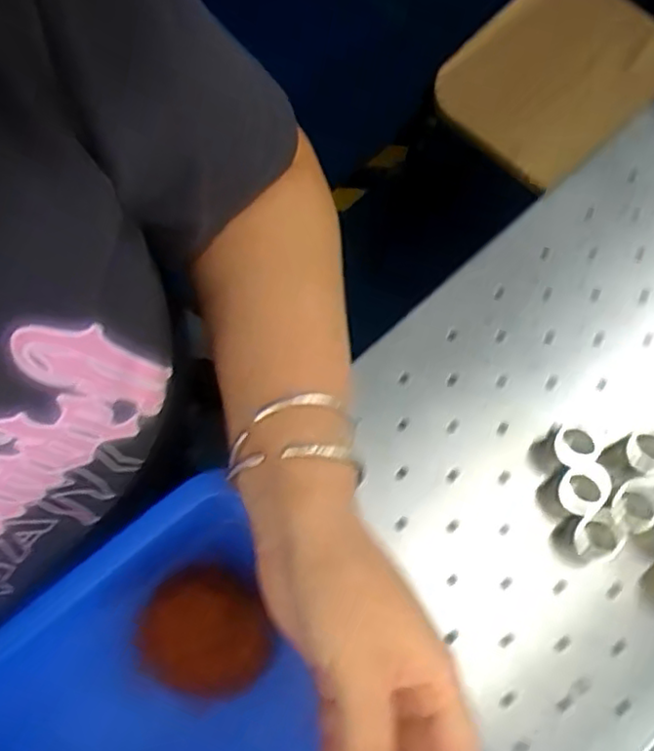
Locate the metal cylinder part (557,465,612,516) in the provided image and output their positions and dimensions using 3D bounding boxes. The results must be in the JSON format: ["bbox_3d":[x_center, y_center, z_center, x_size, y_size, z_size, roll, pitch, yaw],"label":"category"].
[{"bbox_3d":[0.130,0.061,0.339,0.024,0.033,0.023,-14,73,-1],"label":"metal cylinder part"}]

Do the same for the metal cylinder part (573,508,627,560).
[{"bbox_3d":[0.134,0.082,0.331,0.023,0.029,0.022,-14,73,-1],"label":"metal cylinder part"}]

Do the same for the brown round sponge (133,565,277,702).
[{"bbox_3d":[-0.062,0.133,0.334,0.068,0.014,0.061,23,76,10],"label":"brown round sponge"}]

